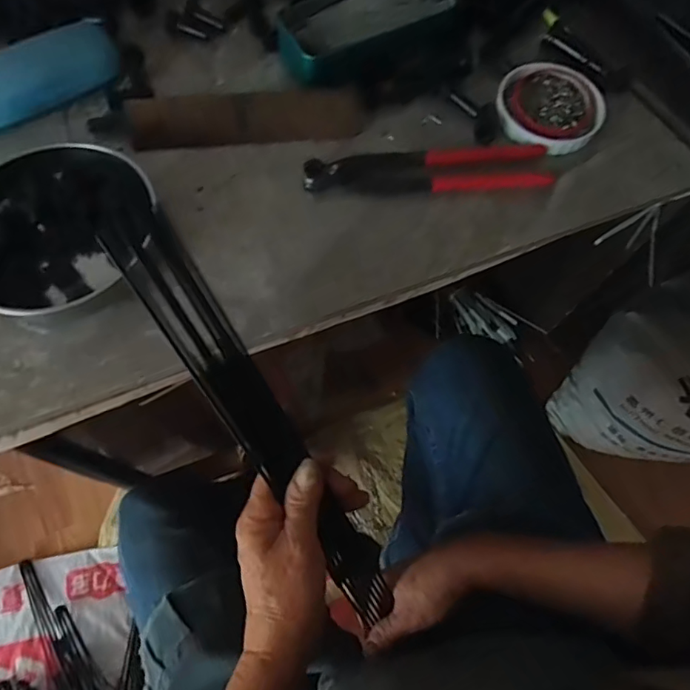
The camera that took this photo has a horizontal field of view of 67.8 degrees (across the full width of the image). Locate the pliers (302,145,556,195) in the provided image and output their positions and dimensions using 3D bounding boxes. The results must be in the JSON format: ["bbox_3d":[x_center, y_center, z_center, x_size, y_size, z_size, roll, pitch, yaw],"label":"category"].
[{"bbox_3d":[0.065,-0.139,0.406,0.192,0.013,0.043,-4,67,-4],"label":"pliers"}]

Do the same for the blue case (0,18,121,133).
[{"bbox_3d":[-0.259,-0.217,0.416,0.149,0.028,0.053,-34,73,-15],"label":"blue case"}]

